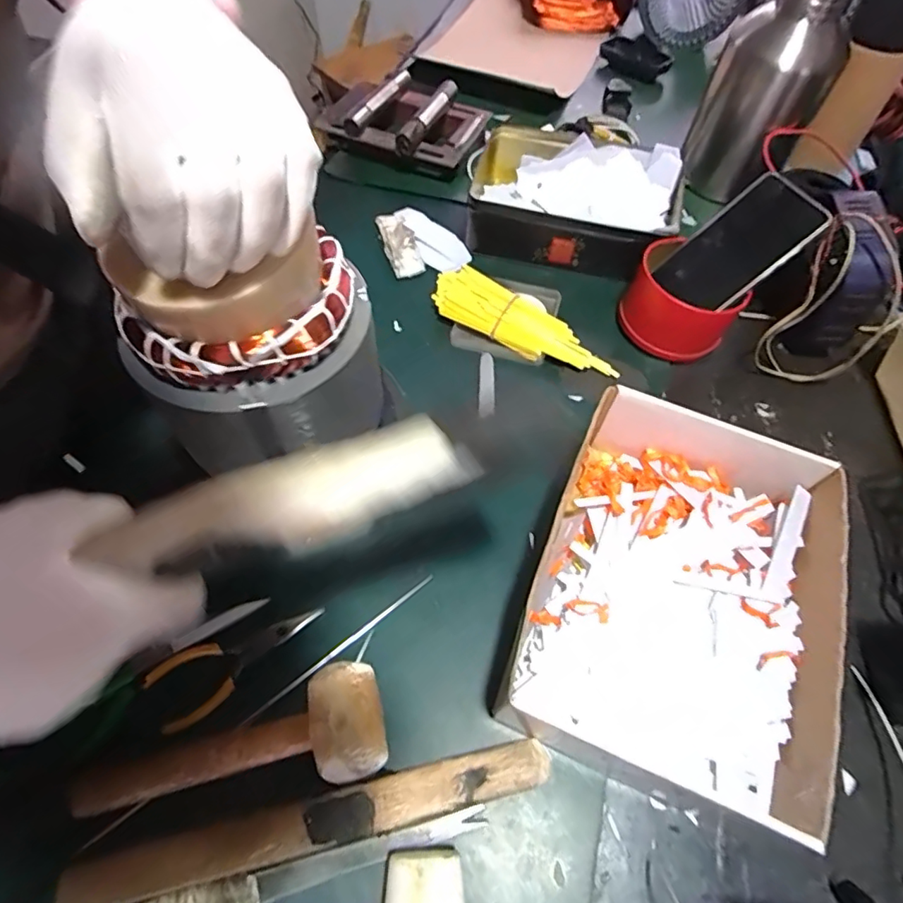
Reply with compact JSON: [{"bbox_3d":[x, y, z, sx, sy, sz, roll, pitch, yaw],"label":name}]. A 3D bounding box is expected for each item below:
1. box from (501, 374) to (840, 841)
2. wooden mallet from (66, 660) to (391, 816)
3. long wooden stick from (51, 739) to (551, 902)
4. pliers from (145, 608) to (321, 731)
[{"bbox_3d":[0.158,0.090,0.371,0.195,0.077,0.249,18,60,11],"label":"box"},{"bbox_3d":[-0.130,0.179,0.319,0.182,0.036,0.064,-13,59,-8],"label":"wooden mallet"},{"bbox_3d":[-0.076,0.217,0.315,0.271,0.027,0.028,-11,59,-7],"label":"long wooden stick"},{"bbox_3d":[-0.147,0.138,0.367,0.113,0.012,0.044,-32,63,-18],"label":"pliers"}]

